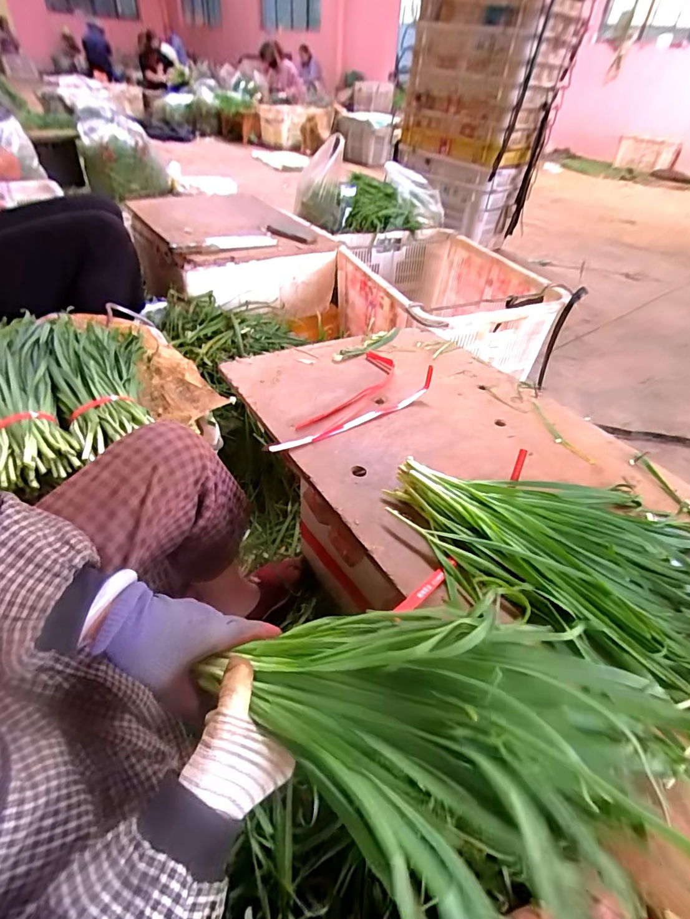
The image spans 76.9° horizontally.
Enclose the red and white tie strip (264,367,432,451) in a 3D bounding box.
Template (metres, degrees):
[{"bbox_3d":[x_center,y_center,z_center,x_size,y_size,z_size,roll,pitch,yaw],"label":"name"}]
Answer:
[{"bbox_3d":[0.029,-0.078,0.711,0.331,0.040,0.030,-25,51,-28],"label":"red and white tie strip"}]

